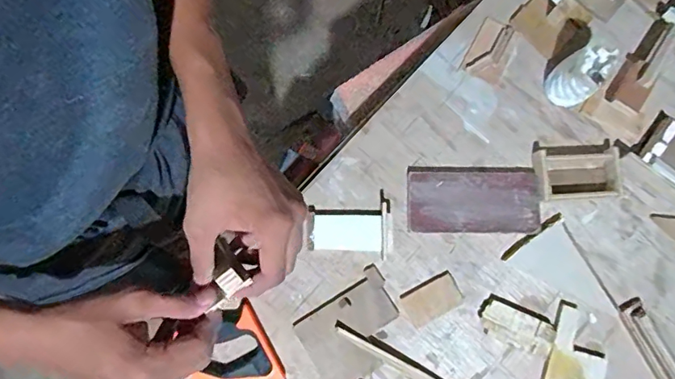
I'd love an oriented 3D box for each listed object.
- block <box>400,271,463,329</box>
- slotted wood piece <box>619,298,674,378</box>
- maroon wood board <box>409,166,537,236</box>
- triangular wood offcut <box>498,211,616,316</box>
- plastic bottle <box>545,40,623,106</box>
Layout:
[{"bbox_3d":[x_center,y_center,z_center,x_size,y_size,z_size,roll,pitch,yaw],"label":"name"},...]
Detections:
[{"bbox_3d":[0.138,0.159,0.700,0.081,0.008,0.052,-28,82,-6],"label":"block"},{"bbox_3d":[0.456,0.233,0.678,0.042,0.013,0.160,-28,82,-6],"label":"slotted wood piece"},{"bbox_3d":[0.203,0.016,0.715,0.191,0.026,0.095,1,80,-1],"label":"maroon wood board"},{"bbox_3d":[0.329,0.127,0.697,0.097,0.009,0.153,-36,83,-7],"label":"triangular wood offcut"},{"bbox_3d":[0.360,-0.170,0.708,0.064,0.108,0.065,-38,83,-7],"label":"plastic bottle"}]

